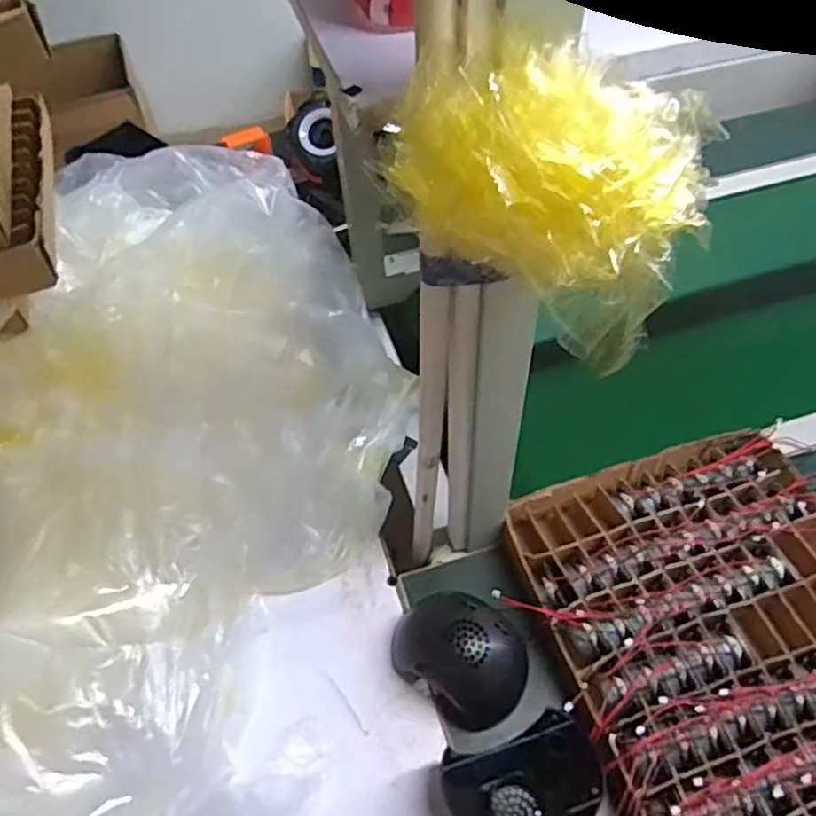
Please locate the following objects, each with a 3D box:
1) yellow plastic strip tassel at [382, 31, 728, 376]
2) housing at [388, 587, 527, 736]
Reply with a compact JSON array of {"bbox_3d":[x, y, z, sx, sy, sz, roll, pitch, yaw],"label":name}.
[{"bbox_3d":[0.065,-0.107,0.315,0.142,0.097,0.087,37,64,26],"label":"yellow plastic strip tassel"},{"bbox_3d":[0.051,0.230,0.655,0.126,0.075,0.100,31,62,23],"label":"housing"}]

